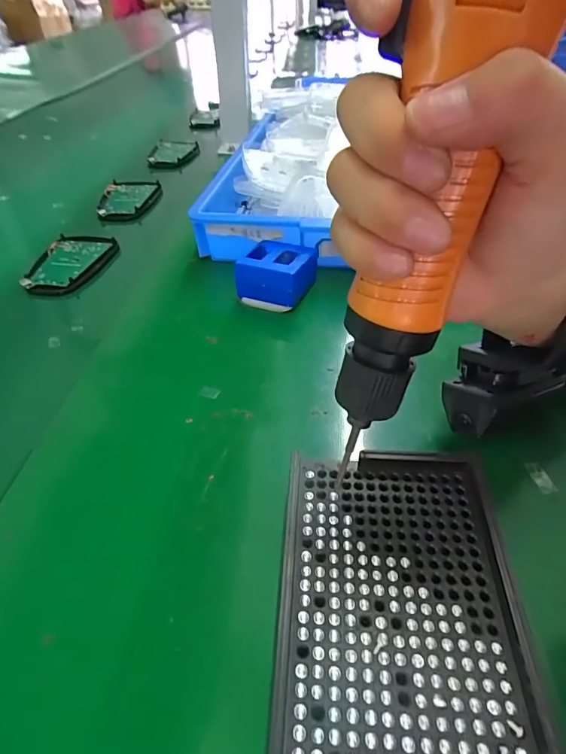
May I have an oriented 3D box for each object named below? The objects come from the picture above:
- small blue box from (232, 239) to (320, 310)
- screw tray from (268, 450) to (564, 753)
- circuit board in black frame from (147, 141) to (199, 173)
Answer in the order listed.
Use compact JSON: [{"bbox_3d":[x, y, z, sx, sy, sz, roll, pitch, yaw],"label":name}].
[{"bbox_3d":[-0.002,-0.084,0.350,0.055,0.035,0.052,14,47,17],"label":"small blue box"},{"bbox_3d":[0.046,0.093,0.177,0.094,0.024,0.137,1,45,4],"label":"screw tray"},{"bbox_3d":[-0.157,-0.316,0.619,0.053,0.019,0.085,5,44,6],"label":"circuit board in black frame"}]

